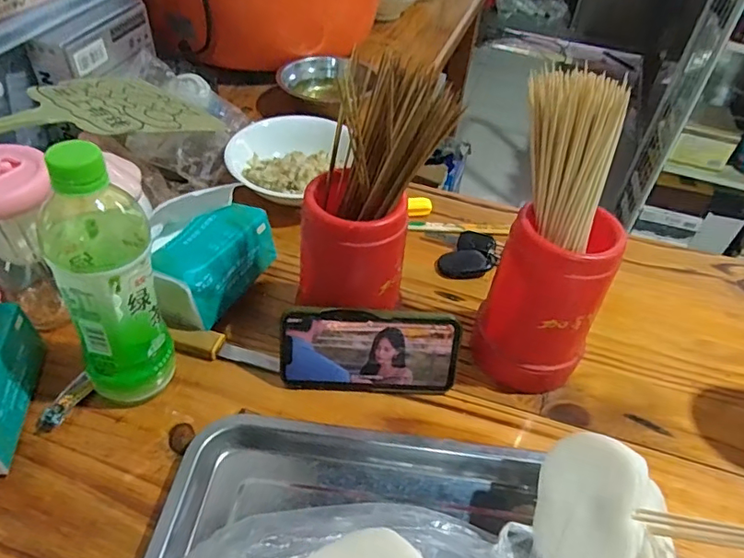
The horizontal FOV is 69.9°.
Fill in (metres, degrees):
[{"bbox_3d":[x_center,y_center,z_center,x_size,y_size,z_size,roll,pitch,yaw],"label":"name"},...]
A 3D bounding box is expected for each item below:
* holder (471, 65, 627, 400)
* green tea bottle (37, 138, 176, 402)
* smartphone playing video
[{"bbox_3d":[0.142,-0.019,0.410,0.095,0.243,0.093,10,44,5],"label":"holder"},{"bbox_3d":[-0.190,0.003,0.383,0.068,0.215,0.070,-18,48,-22],"label":"green tea bottle"},{"bbox_3d":[-0.001,0.062,0.447,0.145,0.076,0.011,3,20,-3],"label":"smartphone playing video"}]

